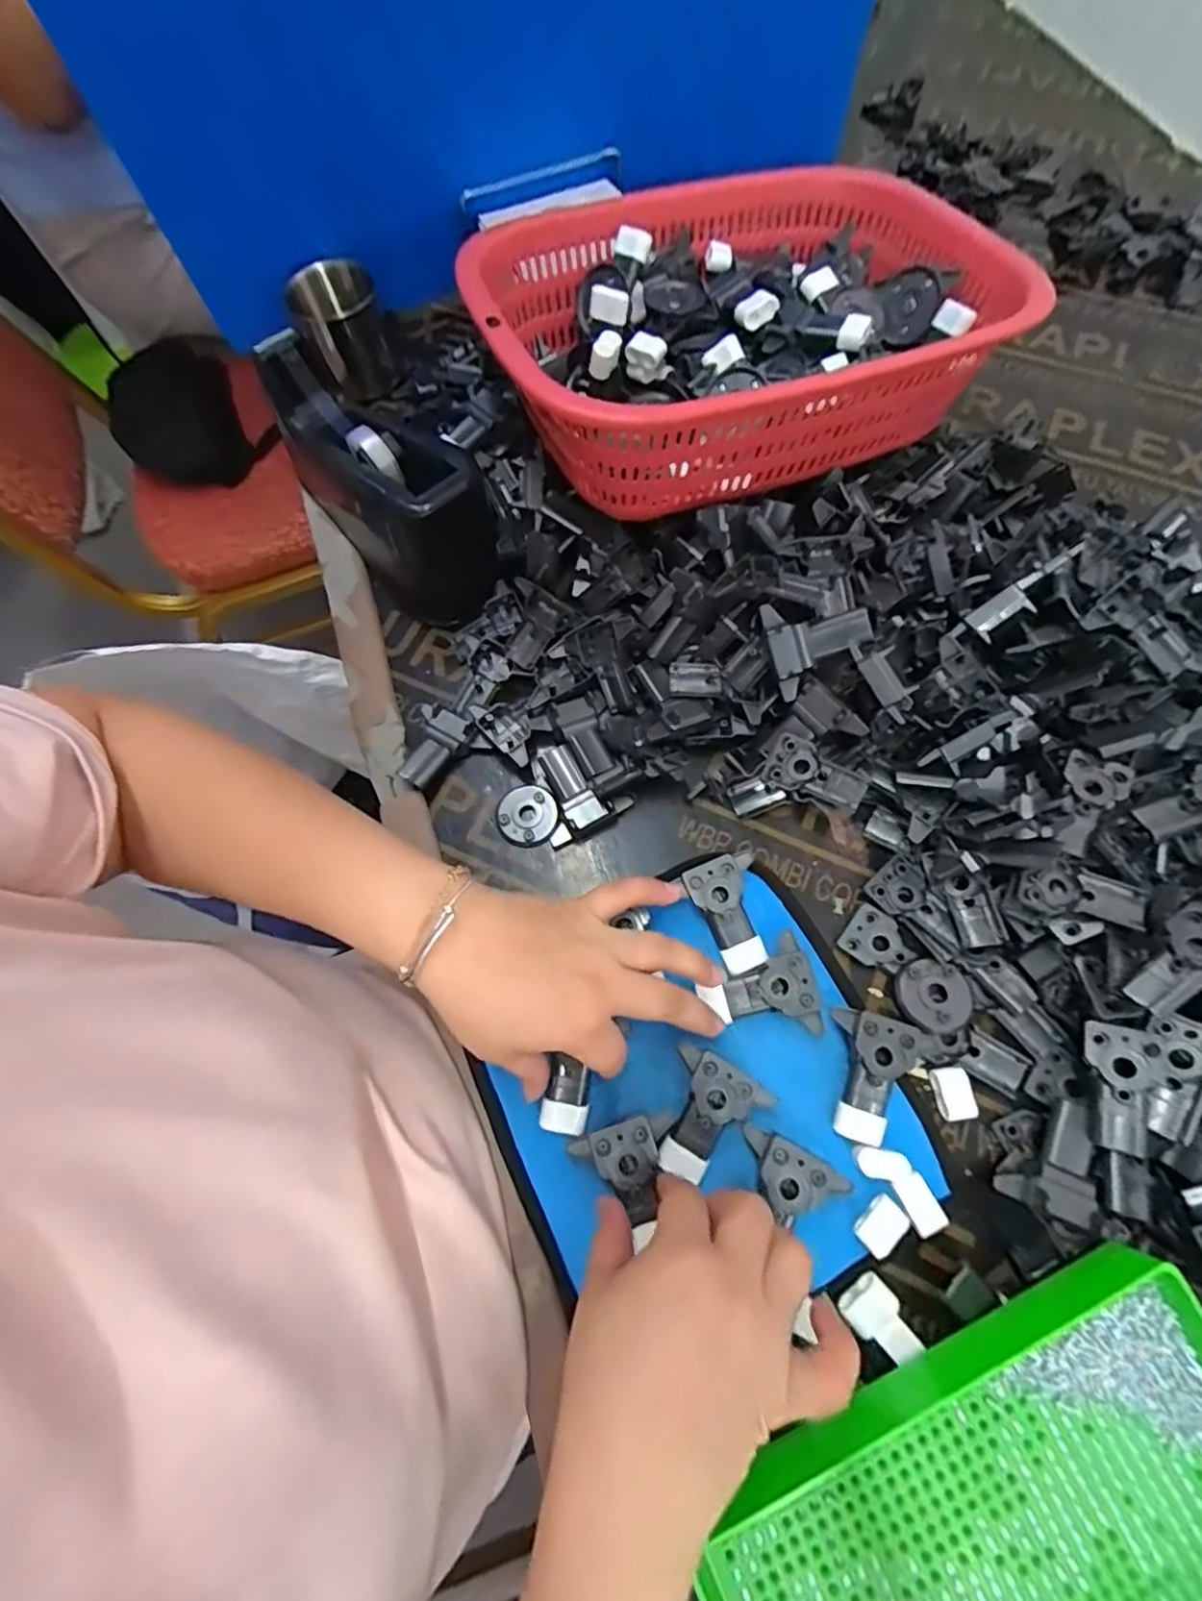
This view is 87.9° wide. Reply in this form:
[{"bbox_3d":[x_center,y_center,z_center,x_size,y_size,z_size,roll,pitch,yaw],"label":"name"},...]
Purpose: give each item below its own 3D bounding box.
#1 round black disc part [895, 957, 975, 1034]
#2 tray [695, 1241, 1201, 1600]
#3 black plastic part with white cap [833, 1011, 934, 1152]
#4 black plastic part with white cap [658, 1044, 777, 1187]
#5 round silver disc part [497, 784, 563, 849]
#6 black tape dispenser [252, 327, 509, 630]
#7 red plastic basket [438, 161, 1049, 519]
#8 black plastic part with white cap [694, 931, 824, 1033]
[{"bbox_3d":[0.192,0.111,0.357,0.040,0.007,0.039,-1,70,3],"label":"round black disc part"},{"bbox_3d":[0.175,0.320,0.260,0.253,0.039,0.150,-24,71,-5],"label":"tray"},{"bbox_3d":[0.154,0.151,0.335,0.055,0.019,0.064,9,71,6],"label":"black plastic part with white cap"},{"bbox_3d":[0.055,0.170,0.332,0.051,0.016,0.060,31,75,13],"label":"black plastic part with white cap"},{"bbox_3d":[-0.048,0.010,0.411,0.040,0.007,0.041,-1,70,3],"label":"round silver disc part"},{"bbox_3d":[-0.153,-0.223,0.439,0.078,0.093,0.201,-41,73,-11],"label":"black tape dispenser"},{"bbox_3d":[0.089,-0.323,0.414,0.326,0.082,0.240,-22,71,-5],"label":"red plastic basket"},{"bbox_3d":[0.091,0.110,0.350,0.059,0.014,0.051,-19,70,-5],"label":"black plastic part with white cap"}]

